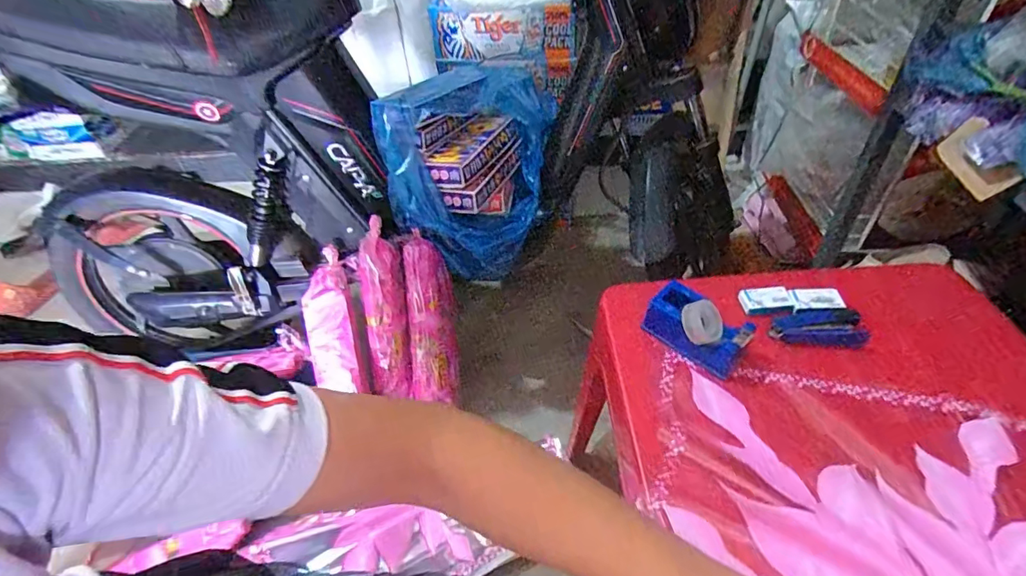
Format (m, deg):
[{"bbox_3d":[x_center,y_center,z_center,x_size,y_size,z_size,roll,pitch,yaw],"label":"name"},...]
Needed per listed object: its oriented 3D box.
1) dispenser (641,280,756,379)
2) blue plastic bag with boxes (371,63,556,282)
[{"bbox_3d":[0.197,0.037,0.530,0.101,0.059,0.051,32,55,32],"label":"dispenser"},{"bbox_3d":[-0.084,-0.235,0.958,0.264,0.288,0.358,7,45,11],"label":"blue plastic bag with boxes"}]

